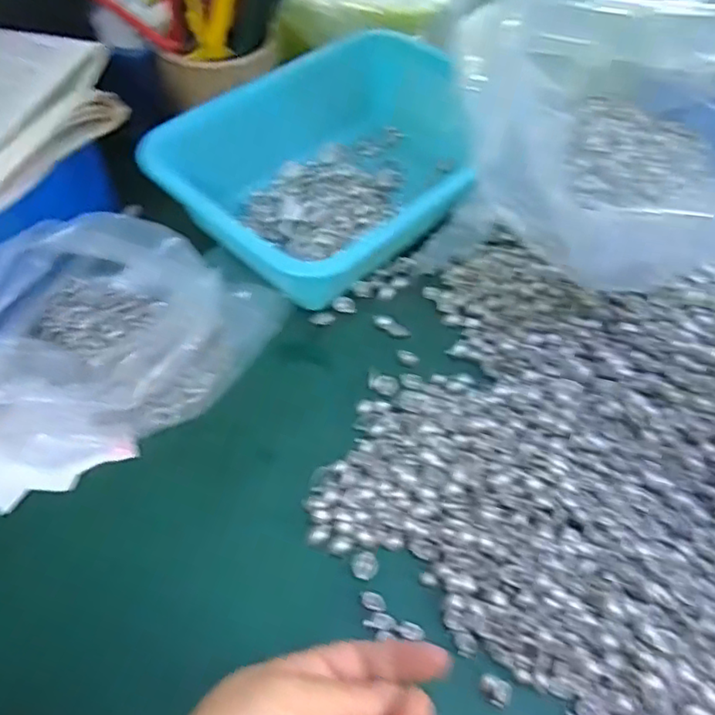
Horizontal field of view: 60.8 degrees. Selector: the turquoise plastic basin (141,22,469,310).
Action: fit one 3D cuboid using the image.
[{"bbox_3d":[-0.009,-0.157,0.485,0.188,0.073,0.261,35,60,22],"label":"turquoise plastic basin"}]

